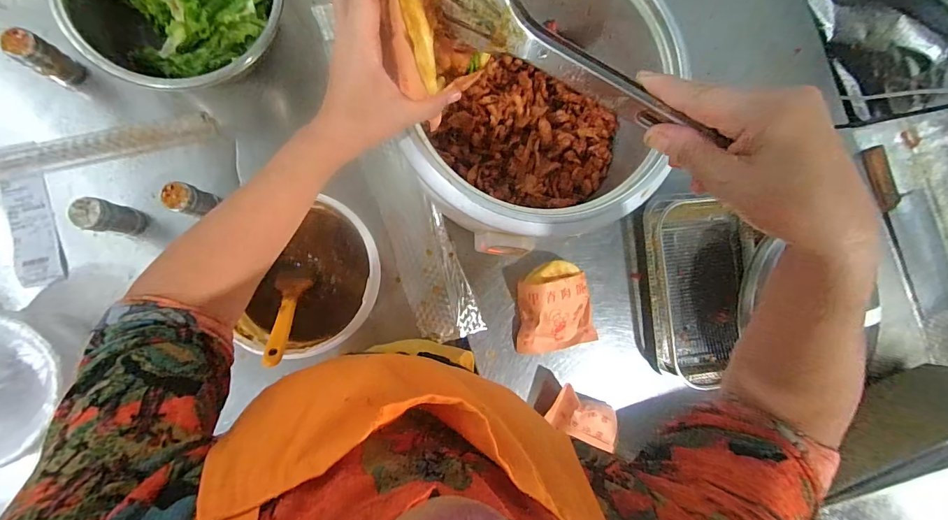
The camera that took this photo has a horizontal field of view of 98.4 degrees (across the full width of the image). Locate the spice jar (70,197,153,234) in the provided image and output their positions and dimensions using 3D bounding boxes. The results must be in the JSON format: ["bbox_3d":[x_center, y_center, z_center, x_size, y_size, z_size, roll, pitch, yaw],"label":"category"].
[{"bbox_3d":[-0.487,-0.056,0.552,0.040,0.090,0.039,1,85,-8],"label":"spice jar"}]

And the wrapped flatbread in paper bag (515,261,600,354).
[{"bbox_3d":[0.126,0.073,0.640,0.126,0.045,0.138,-8,87,-9],"label":"wrapped flatbread in paper bag"}]

